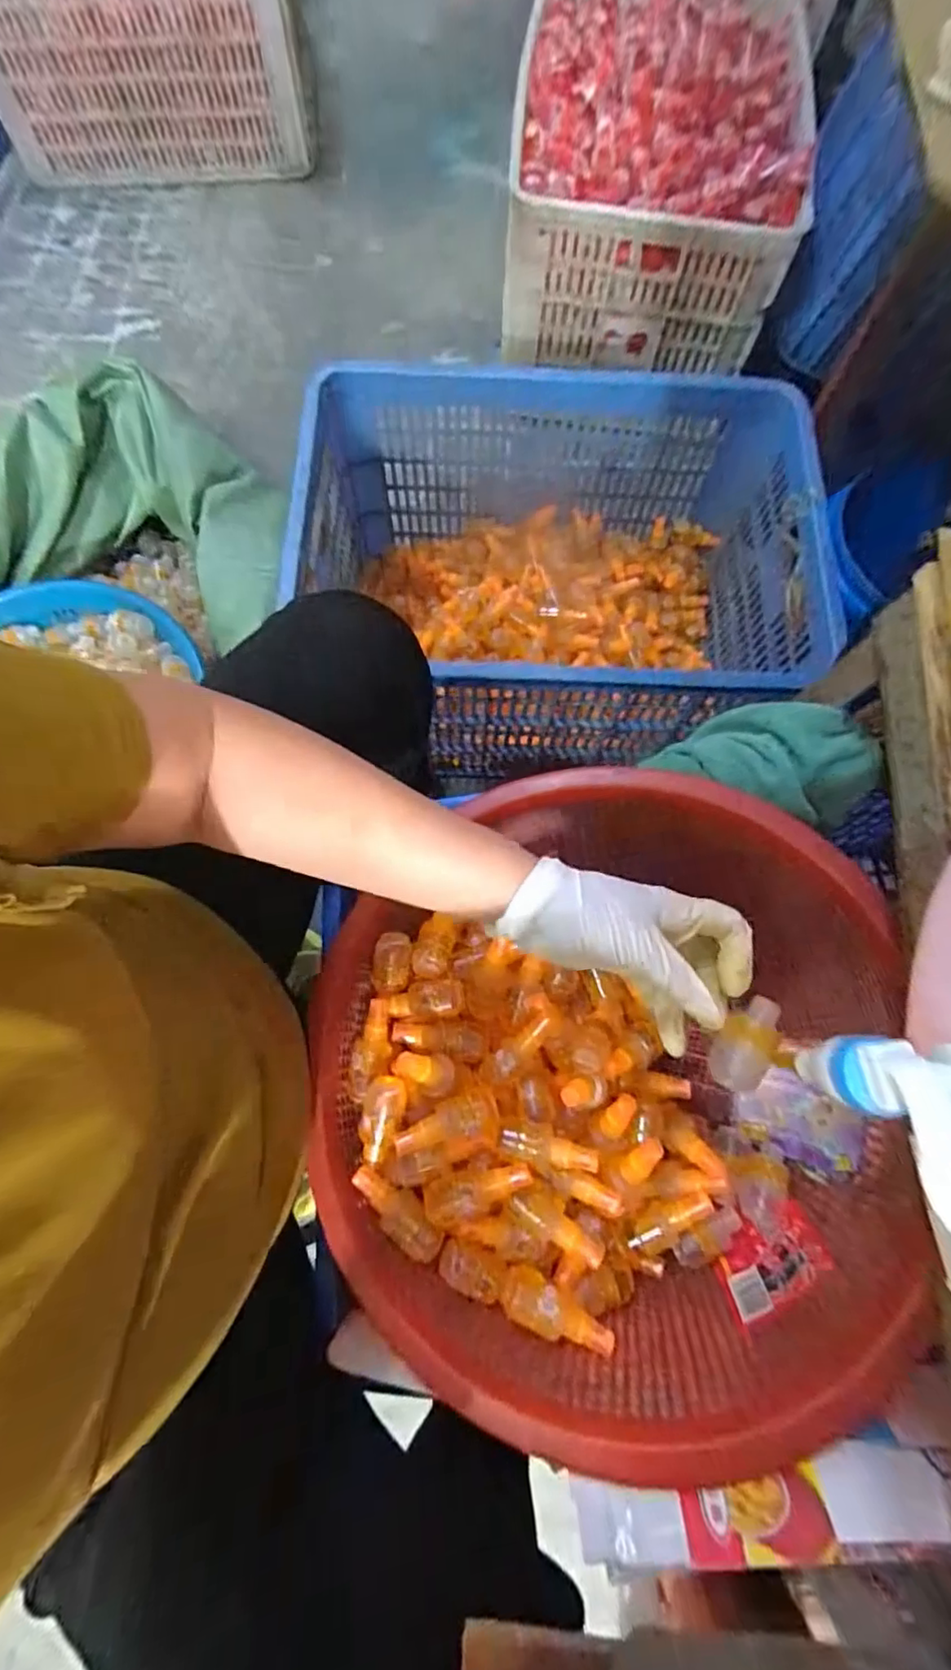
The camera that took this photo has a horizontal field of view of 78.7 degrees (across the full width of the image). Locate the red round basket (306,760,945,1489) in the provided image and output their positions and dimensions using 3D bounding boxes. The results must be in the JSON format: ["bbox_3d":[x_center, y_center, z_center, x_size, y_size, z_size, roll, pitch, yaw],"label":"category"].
[{"bbox_3d":[0.089,0.166,0.432,0.408,0.154,0.394,0,74,-1],"label":"red round basket"}]

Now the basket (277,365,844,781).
[{"bbox_3d":[0.097,-0.333,0.778,0.606,0.262,0.425,6,74,0],"label":"basket"}]

